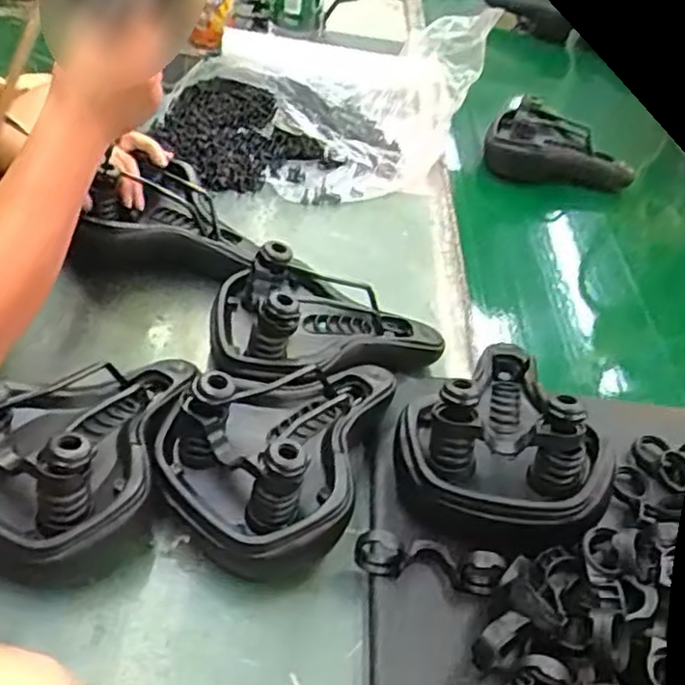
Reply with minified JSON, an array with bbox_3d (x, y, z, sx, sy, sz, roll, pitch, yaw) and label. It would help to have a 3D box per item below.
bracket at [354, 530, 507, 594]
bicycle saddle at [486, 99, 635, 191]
[{"bbox_3d":[0.072,0.180,0.615,0.119,0.050,0.033,13,42,2],"label":"bracket"},{"bbox_3d":[0.360,-0.319,1.228,0.241,0.114,0.099,19,42,12],"label":"bicycle saddle"}]

